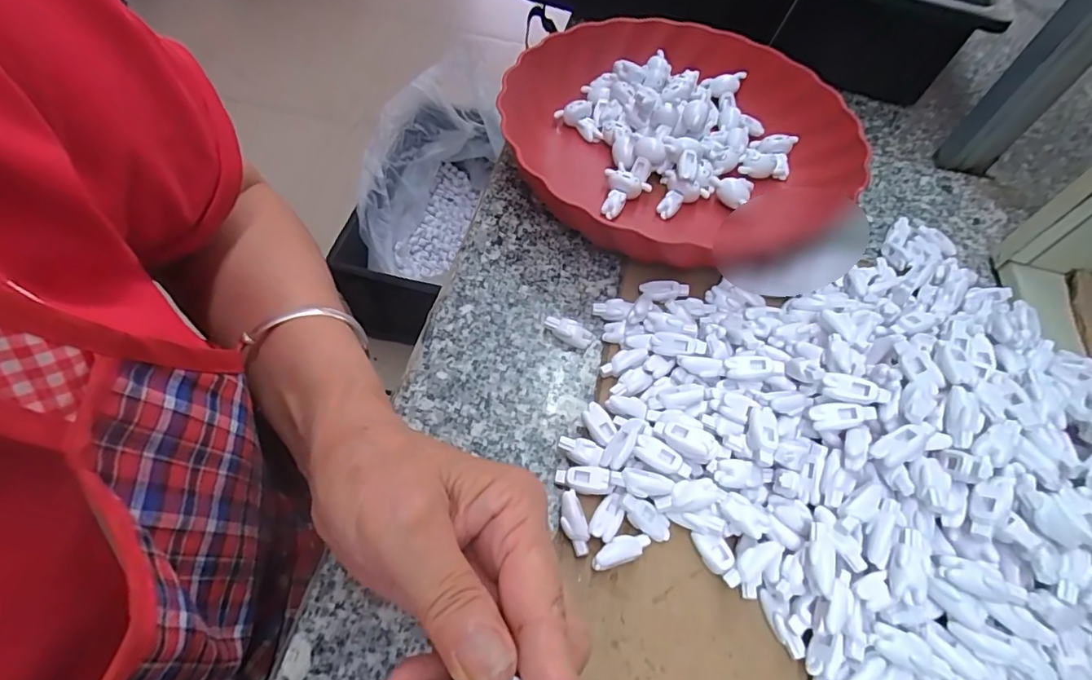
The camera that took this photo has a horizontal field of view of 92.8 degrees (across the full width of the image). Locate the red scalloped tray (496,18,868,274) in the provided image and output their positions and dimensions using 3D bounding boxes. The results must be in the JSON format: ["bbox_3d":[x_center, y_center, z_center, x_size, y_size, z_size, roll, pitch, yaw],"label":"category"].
[{"bbox_3d":[0.084,-0.151,0.382,0.243,0.051,0.224,-24,63,-19],"label":"red scalloped tray"}]

